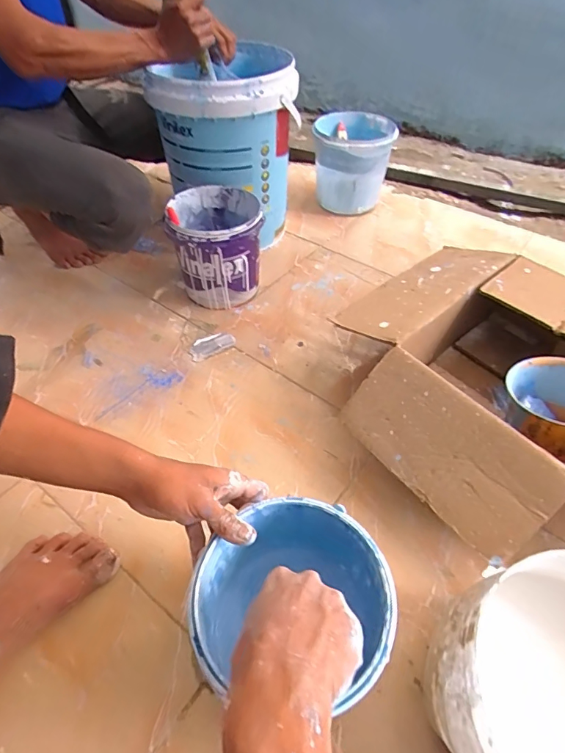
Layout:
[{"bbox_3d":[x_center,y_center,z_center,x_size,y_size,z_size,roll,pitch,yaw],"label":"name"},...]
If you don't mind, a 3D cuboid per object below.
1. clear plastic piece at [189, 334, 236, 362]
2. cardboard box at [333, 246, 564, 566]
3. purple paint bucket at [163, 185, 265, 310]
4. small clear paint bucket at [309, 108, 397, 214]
[{"bbox_3d":[-0.140,-0.062,0.852,0.093,0.006,0.050,-25,54,-20],"label":"clear plastic piece"},{"bbox_3d":[0.335,0.027,0.667,0.450,0.162,0.513,-35,58,-26],"label":"cardboard box"},{"bbox_3d":[-0.133,-0.263,0.905,0.177,0.185,0.197,-5,50,-3],"label":"purple paint bucket"},{"bbox_3d":[0.196,-0.585,1.186,0.201,0.196,0.256,15,51,13],"label":"small clear paint bucket"}]

